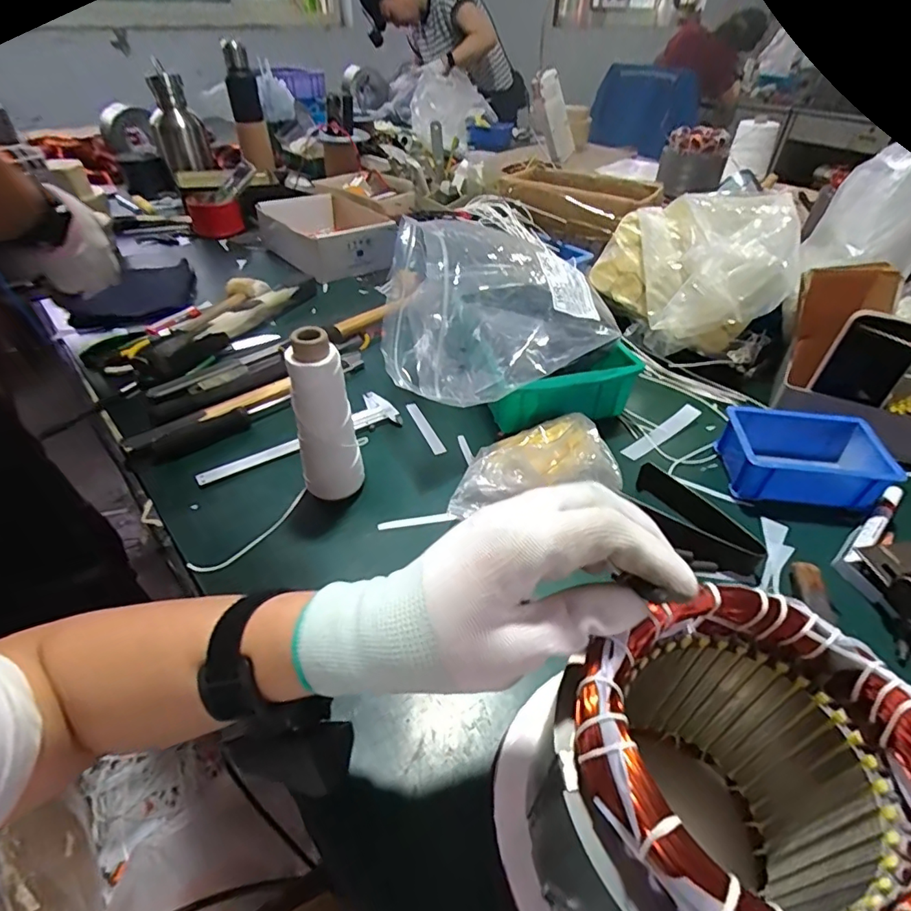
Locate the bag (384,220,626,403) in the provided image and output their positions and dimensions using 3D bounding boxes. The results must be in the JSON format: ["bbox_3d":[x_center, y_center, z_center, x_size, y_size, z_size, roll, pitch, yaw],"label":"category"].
[{"bbox_3d":[0.029,-0.176,0.590,0.244,0.143,0.231,-19,46,-21],"label":"bag"}]

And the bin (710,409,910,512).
[{"bbox_3d":[0.366,0.002,0.542,0.148,0.055,0.104,6,43,6],"label":"bin"}]

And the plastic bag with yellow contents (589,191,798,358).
[{"bbox_3d":[0.314,-0.252,0.700,0.225,0.181,0.170,13,44,13],"label":"plastic bag with yellow contents"}]

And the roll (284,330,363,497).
[{"bbox_3d":[-0.117,-0.026,0.463,0.056,0.168,0.049,-14,45,-16],"label":"roll"}]

